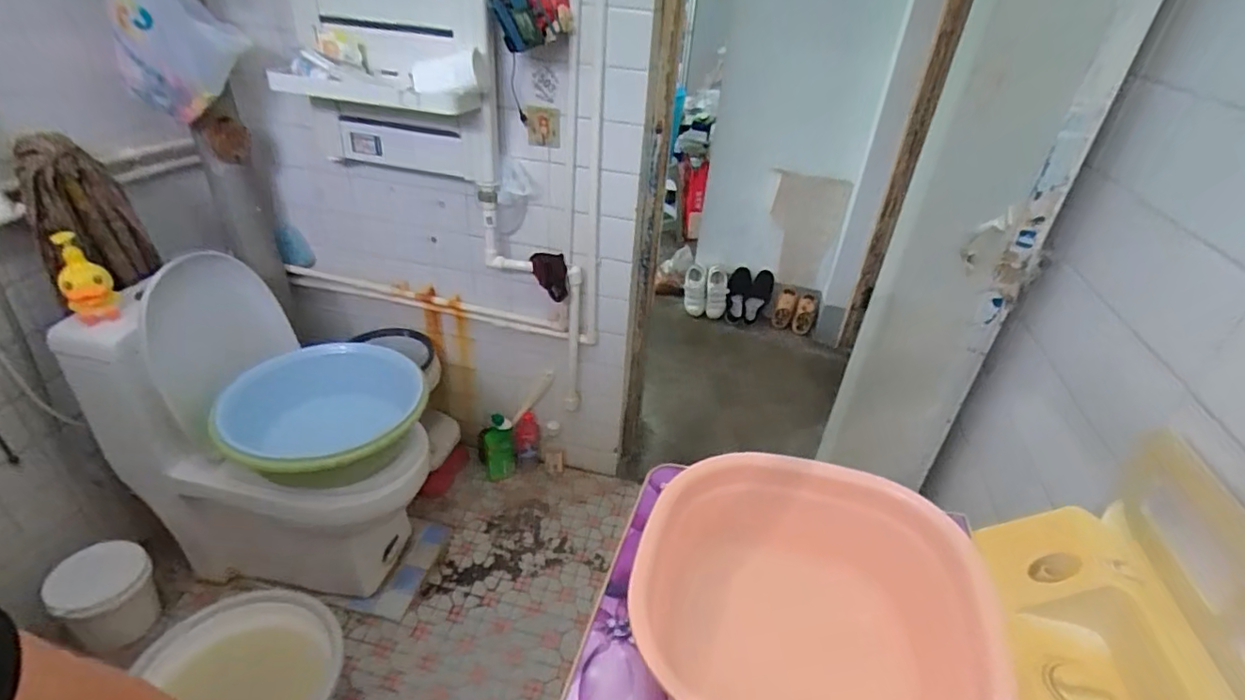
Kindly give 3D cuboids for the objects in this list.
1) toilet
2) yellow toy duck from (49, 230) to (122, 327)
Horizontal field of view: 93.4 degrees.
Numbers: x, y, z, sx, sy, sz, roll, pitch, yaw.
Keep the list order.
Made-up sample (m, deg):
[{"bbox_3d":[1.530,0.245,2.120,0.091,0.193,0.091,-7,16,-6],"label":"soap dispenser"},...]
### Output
[{"bbox_3d":[-0.820,0.236,1.418,0.704,0.772,0.341,11,34,8],"label":"toilet"},{"bbox_3d":[-1.042,-0.137,1.136,0.076,0.174,0.041,-25,14,-38],"label":"yellow toy duck"}]

